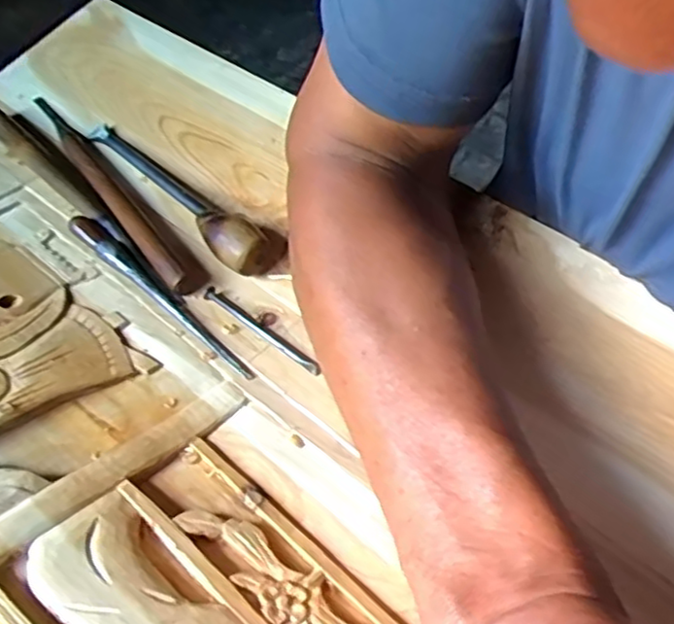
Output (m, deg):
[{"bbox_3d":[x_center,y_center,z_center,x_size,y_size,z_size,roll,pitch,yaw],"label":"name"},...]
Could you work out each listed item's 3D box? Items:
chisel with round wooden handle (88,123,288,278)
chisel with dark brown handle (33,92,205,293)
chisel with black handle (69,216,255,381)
[{"bbox_3d":[-0.097,-0.083,0.433,0.042,0.026,0.183,-33,55,-23],"label":"chisel with round wooden handle"},{"bbox_3d":[-0.150,-0.081,0.442,0.023,0.017,0.222,-32,55,-22],"label":"chisel with dark brown handle"},{"bbox_3d":[-0.101,-0.013,0.384,0.153,0.016,0.014,36,60,29],"label":"chisel with black handle"}]

